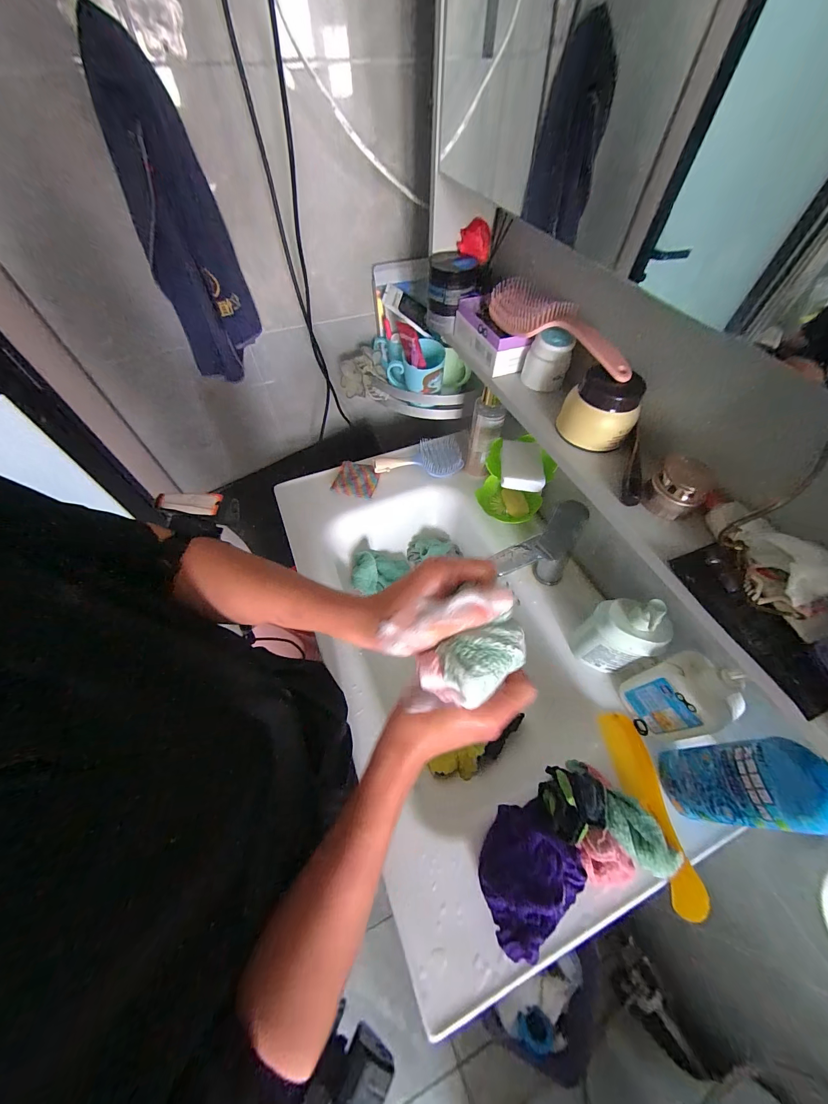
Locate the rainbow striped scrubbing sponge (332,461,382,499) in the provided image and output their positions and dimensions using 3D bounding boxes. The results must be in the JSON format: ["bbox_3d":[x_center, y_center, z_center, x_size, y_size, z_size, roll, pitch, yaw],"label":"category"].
[{"bbox_3d":[-0.118,-0.152,0.726,0.088,0.016,0.079,12,58,7],"label":"rainbow striped scrubbing sponge"}]

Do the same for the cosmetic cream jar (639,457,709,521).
[{"bbox_3d":[0.261,-0.064,0.350,0.046,0.042,0.048,0,57,-1],"label":"cosmetic cream jar"}]

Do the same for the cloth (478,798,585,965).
[{"bbox_3d":[0.122,0.351,0.387,0.121,0.050,0.098,-33,63,-20],"label":"cloth"}]

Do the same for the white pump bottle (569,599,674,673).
[{"bbox_3d":[0.278,0.116,0.484,0.078,0.186,0.052,25,60,15],"label":"white pump bottle"}]

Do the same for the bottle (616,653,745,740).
[{"bbox_3d":[0.327,0.181,0.439,0.051,0.158,0.087,-22,60,-14],"label":"bottle"}]

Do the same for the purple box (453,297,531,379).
[{"bbox_3d":[0.104,-0.306,0.499,0.048,0.052,0.134,-20,60,-13],"label":"purple box"}]

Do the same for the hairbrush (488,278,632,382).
[{"bbox_3d":[0.169,-0.267,0.422,0.062,0.033,0.224,-25,61,-16],"label":"hairbrush"}]

